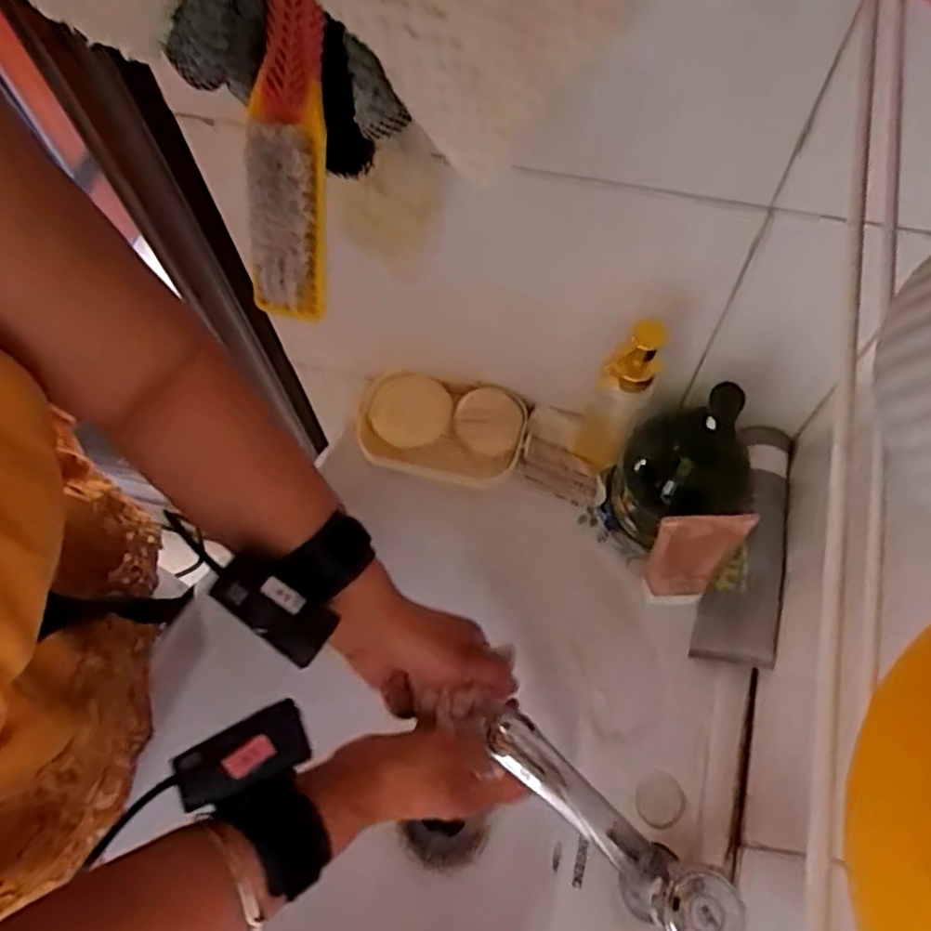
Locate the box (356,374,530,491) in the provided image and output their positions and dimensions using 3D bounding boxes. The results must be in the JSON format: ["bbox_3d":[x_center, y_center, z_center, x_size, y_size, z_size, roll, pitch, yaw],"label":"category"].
[{"bbox_3d":[-0.020,-0.030,0.575,0.130,0.025,0.080,13,66,9],"label":"box"}]

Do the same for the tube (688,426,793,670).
[{"bbox_3d":[0.206,0.061,0.518,0.060,0.038,0.167,-8,61,46],"label":"tube"}]

